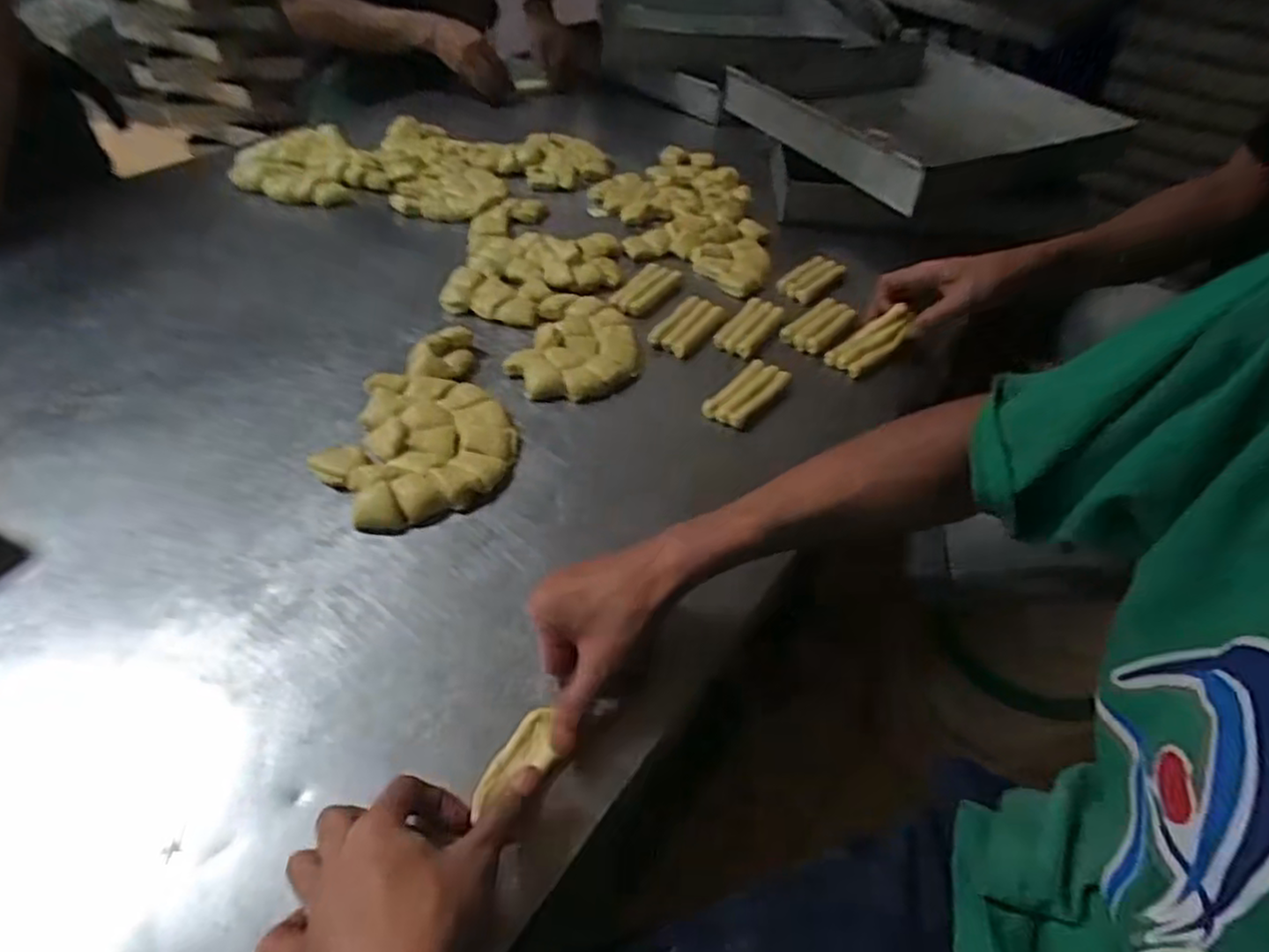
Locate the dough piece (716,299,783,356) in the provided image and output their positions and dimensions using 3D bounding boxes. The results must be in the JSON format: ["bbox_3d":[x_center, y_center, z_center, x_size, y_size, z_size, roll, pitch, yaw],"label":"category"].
[{"bbox_3d":[0.126,-0.164,0.762,0.043,0.018,0.093,29,50,20],"label":"dough piece"}]

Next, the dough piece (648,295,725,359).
[{"bbox_3d":[0.059,-0.165,0.753,0.048,0.014,0.097,27,49,18],"label":"dough piece"}]

